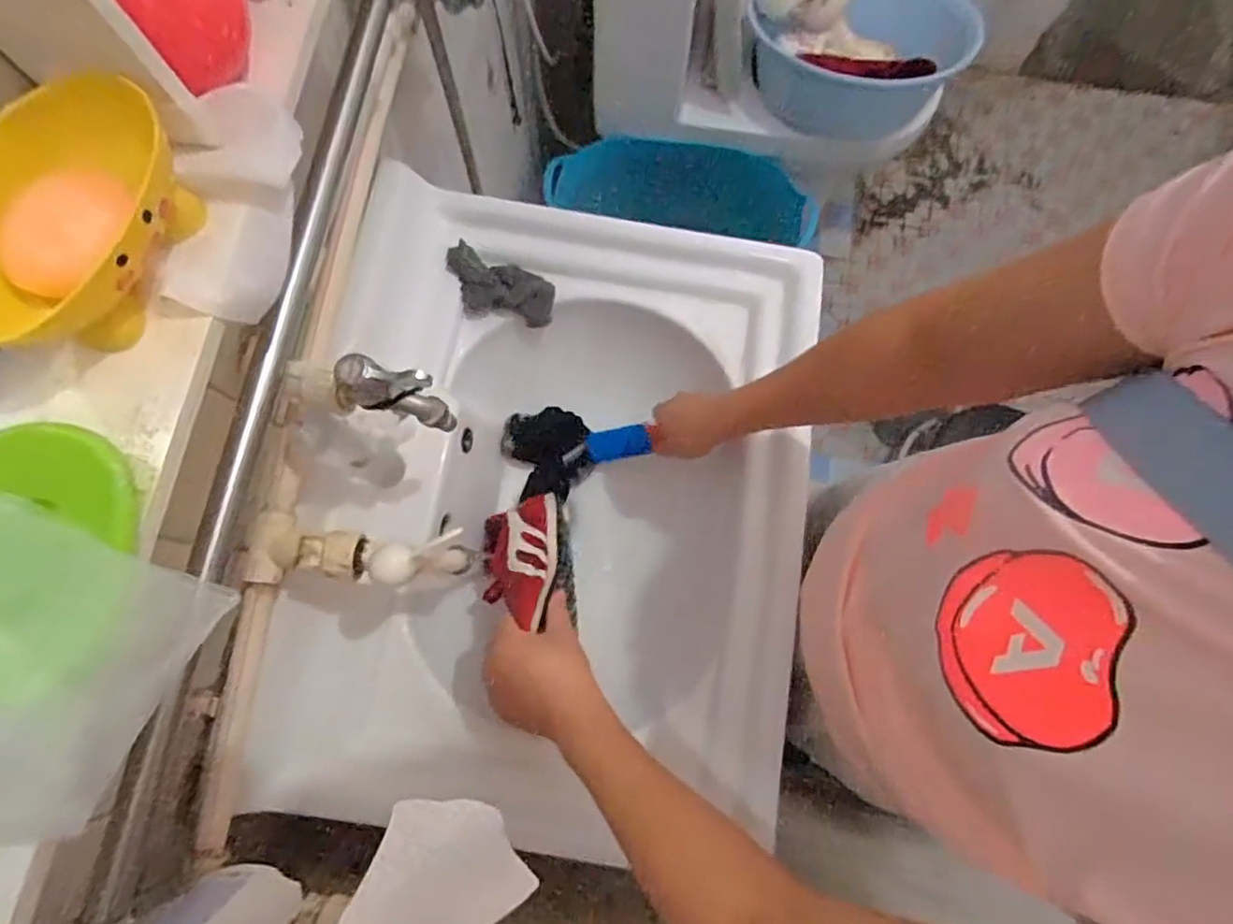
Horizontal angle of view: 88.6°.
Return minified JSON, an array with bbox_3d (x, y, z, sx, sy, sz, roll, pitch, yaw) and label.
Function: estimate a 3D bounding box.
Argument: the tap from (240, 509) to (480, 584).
[{"bbox_3d":[-0.198,0.067,0.474,0.159,0.065,0.050,4,77,0],"label":"tap"}]

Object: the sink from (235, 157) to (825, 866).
[{"bbox_3d":[-0.049,0.042,0.668,0.477,0.204,0.595,6,77,1],"label":"sink"}]

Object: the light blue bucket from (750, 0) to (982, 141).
[{"bbox_3d":[0.446,-0.746,1.154,0.401,0.181,0.309,-19,78,-5],"label":"light blue bucket"}]

